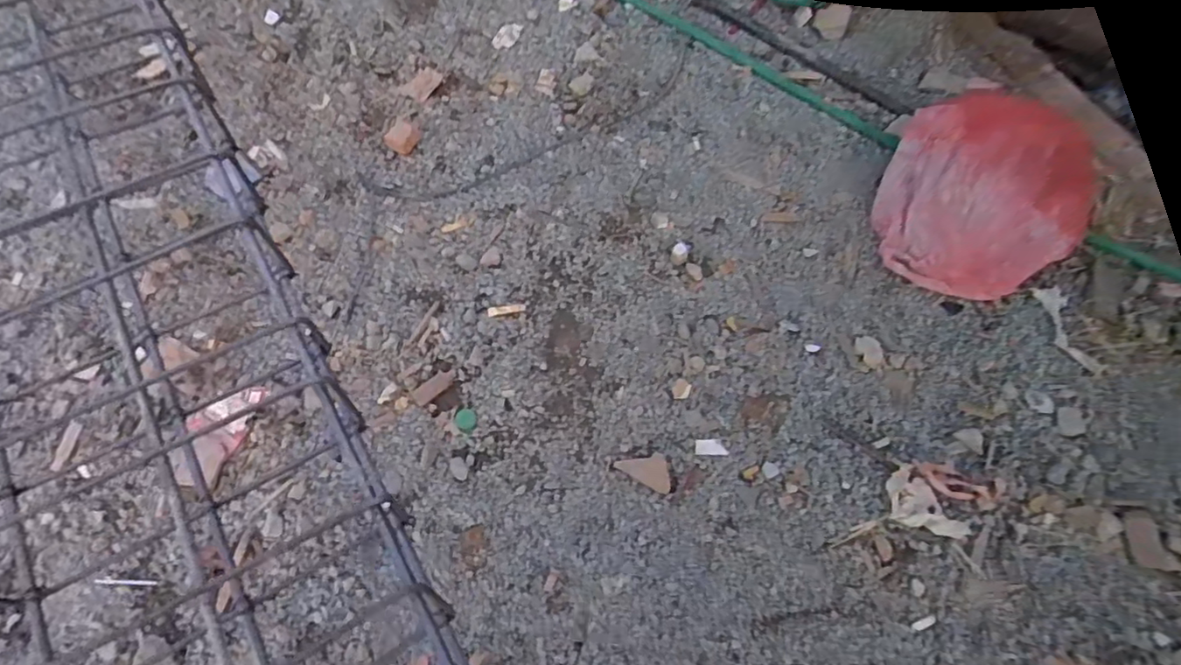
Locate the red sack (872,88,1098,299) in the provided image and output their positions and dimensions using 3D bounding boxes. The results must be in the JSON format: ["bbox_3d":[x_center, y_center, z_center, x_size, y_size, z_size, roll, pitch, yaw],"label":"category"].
[{"bbox_3d":[0.590,-0.216,0.957,0.242,0.159,0.295,15,65,4],"label":"red sack"}]

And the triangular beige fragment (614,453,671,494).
[{"bbox_3d":[0.080,0.188,0.883,0.081,0.004,0.045,28,67,9],"label":"triangular beige fragment"}]

